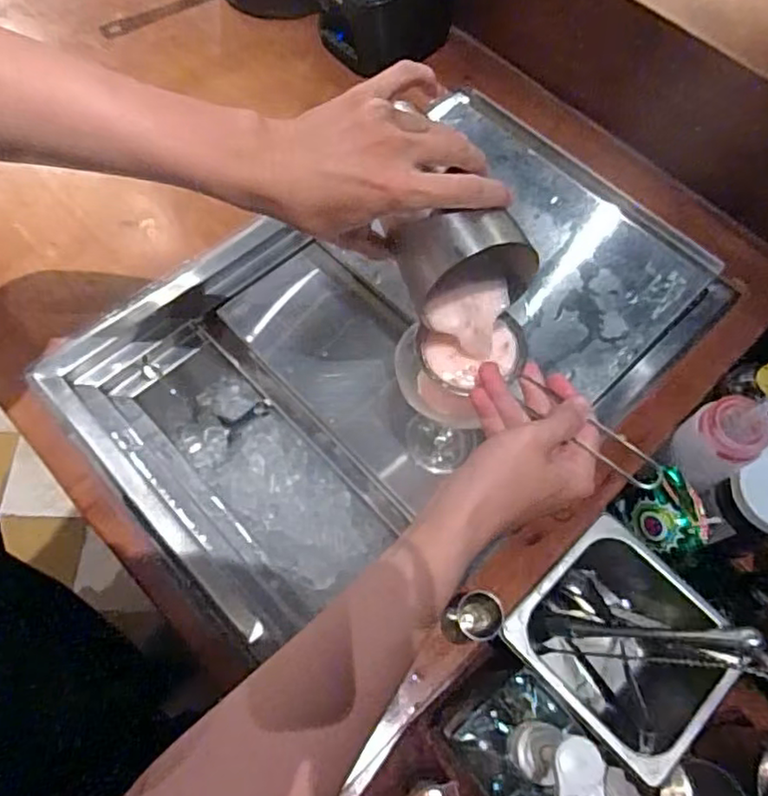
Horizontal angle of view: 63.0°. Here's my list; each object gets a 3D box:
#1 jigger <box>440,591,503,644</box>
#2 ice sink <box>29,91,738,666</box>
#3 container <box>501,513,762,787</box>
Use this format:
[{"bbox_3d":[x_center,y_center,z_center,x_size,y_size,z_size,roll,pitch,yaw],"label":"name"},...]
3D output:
[{"bbox_3d":[0.070,0.179,0.505,0.031,0.099,0.034,1,65,-2],"label":"jigger"},{"bbox_3d":[0.017,-0.036,0.731,0.636,0.194,0.385,-34,71,-16],"label":"ice sink"},{"bbox_3d":[0.215,0.234,0.603,0.169,0.139,0.174,-39,72,-18],"label":"container"}]

